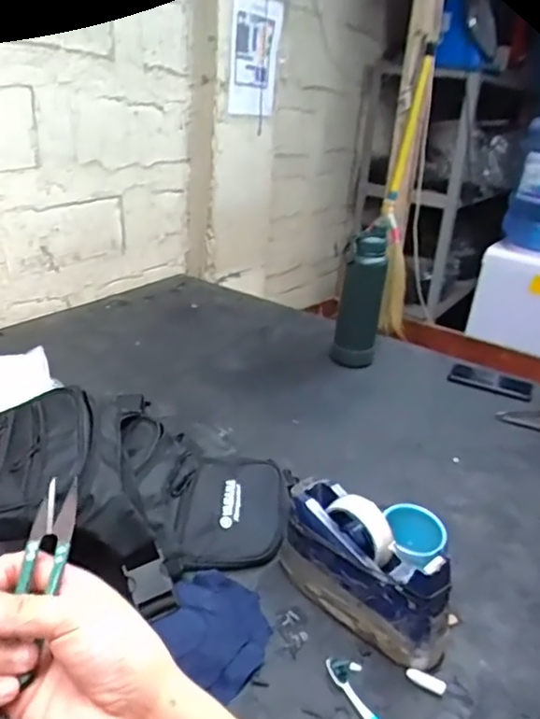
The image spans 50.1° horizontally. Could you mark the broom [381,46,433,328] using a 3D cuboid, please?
[{"bbox_3d":[0.435,-0.495,1.846,0.077,0.791,0.237,4,24,-4],"label":"broom"}]

